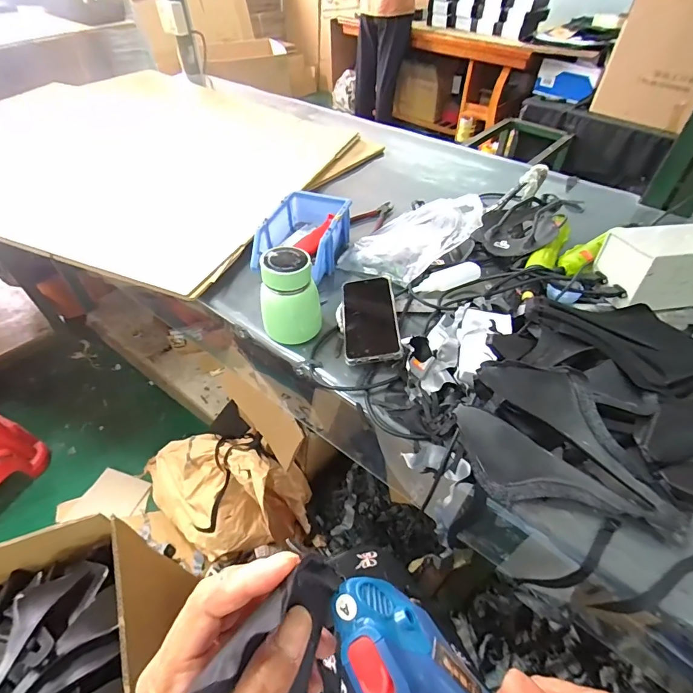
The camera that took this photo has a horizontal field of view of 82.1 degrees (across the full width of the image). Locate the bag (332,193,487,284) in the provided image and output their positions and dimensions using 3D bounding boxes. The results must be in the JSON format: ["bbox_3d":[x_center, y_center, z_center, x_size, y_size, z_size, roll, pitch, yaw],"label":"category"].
[{"bbox_3d":[0.101,-0.161,0.633,0.238,0.074,0.090,-15,38,36],"label":"bag"}]

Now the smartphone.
[{"bbox_3d":[0.033,-0.048,0.576,0.074,0.017,0.179,-10,44,7],"label":"smartphone"}]

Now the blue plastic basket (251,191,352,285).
[{"bbox_3d":[-0.066,-0.193,0.688,0.120,0.073,0.208,15,49,13],"label":"blue plastic basket"}]

